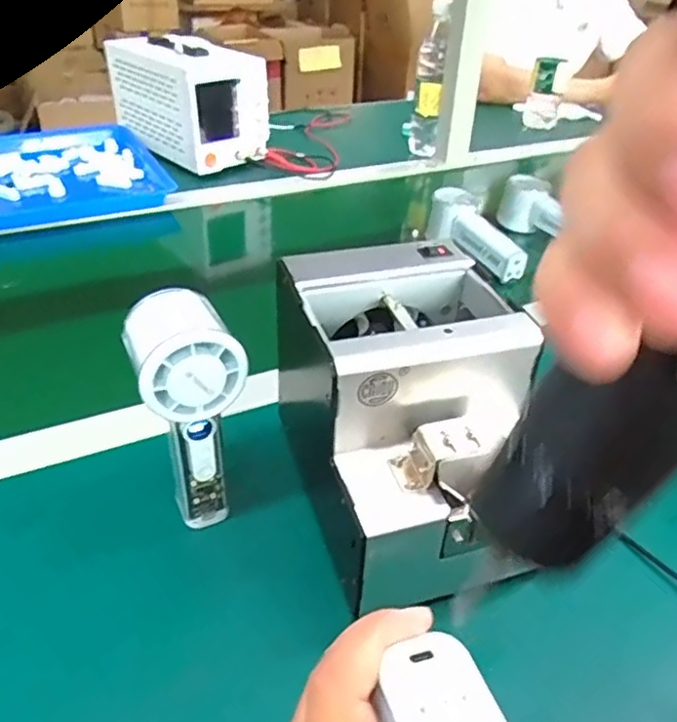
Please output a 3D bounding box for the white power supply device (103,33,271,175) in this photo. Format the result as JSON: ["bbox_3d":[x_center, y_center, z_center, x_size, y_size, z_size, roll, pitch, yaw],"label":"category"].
[{"bbox_3d":[-0.242,-0.416,1.021,0.137,0.157,0.282,-23,42,-31],"label":"white power supply device"}]

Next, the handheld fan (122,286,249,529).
[{"bbox_3d":[-0.090,0.037,0.392,0.057,0.164,0.064,-12,38,-20],"label":"handheld fan"}]

